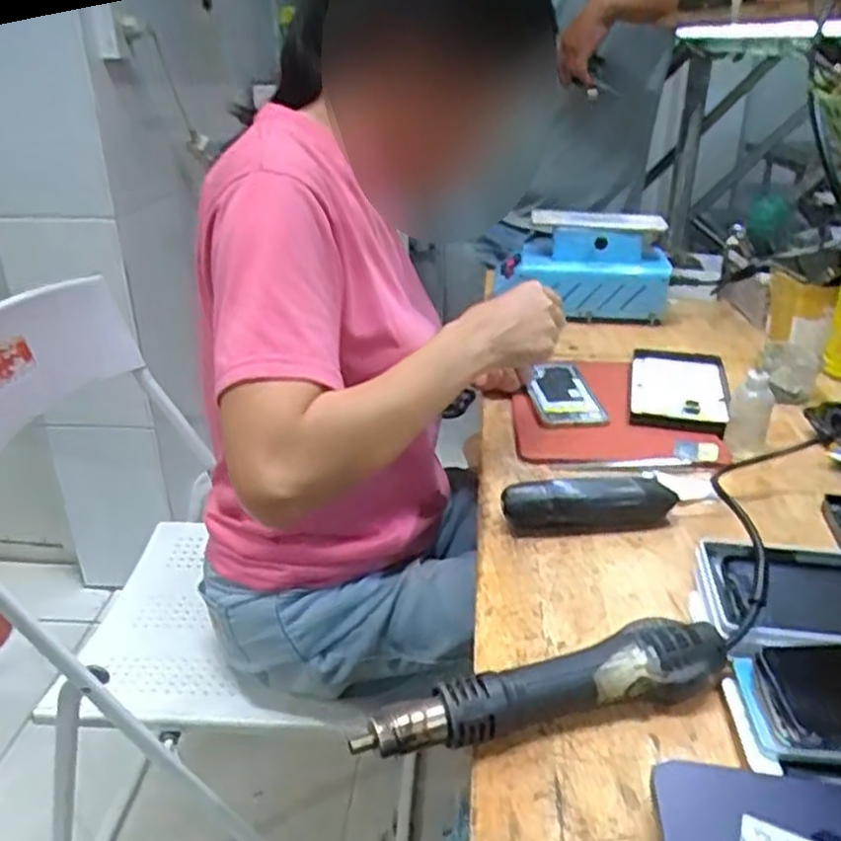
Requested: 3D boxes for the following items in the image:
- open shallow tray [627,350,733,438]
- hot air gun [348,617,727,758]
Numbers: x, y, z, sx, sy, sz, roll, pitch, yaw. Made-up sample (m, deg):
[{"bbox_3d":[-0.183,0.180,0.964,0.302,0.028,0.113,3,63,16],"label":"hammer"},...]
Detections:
[{"bbox_3d":[0.283,-0.034,0.831,0.102,0.021,0.185,7,27,15],"label":"open shallow tray"},{"bbox_3d":[0.074,0.158,0.451,0.231,0.037,0.047,-8,27,-14],"label":"hot air gun"}]

